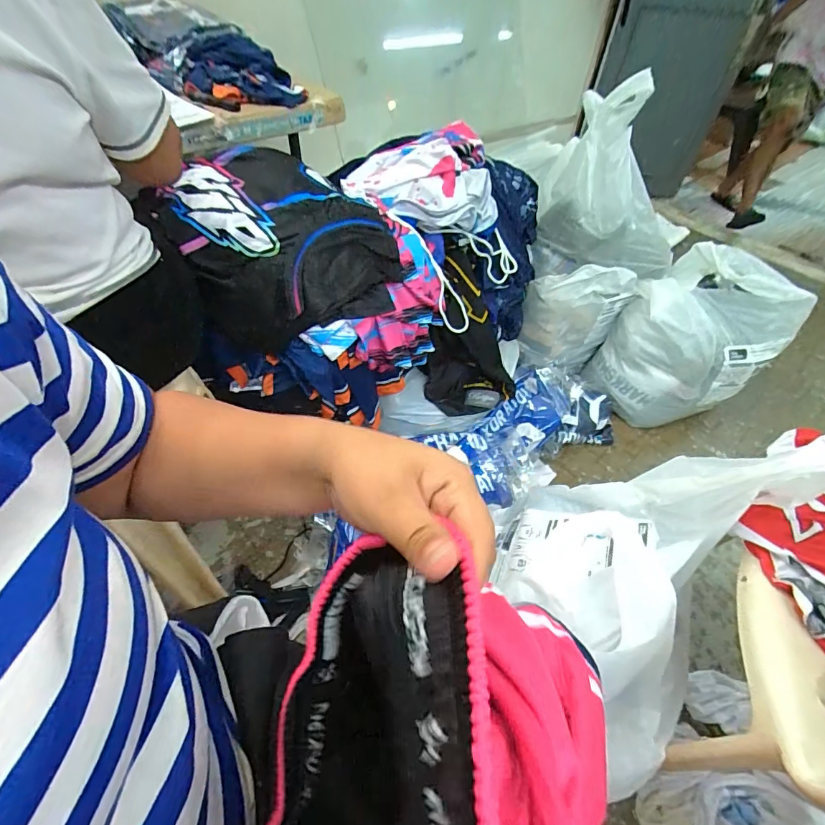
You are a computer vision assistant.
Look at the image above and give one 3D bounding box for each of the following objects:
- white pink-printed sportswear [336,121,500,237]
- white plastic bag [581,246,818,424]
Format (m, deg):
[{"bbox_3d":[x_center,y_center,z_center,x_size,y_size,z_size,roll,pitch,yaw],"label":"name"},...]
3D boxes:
[{"bbox_3d":[0.015,-0.534,0.983,0.348,0.129,0.247,-12,51,-13],"label":"white pink-printed sportswear"},{"bbox_3d":[0.799,-0.197,1.244,0.421,0.377,0.348,-26,56,-23],"label":"white plastic bag"}]

